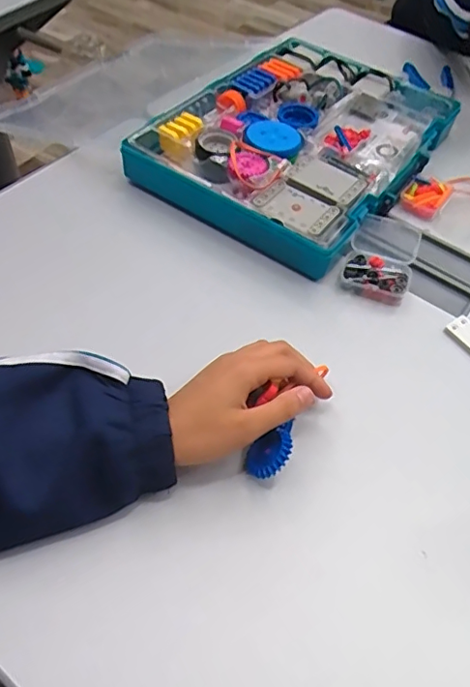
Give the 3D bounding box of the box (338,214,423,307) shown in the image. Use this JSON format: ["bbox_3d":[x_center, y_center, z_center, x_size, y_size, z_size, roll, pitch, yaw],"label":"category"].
[{"bbox_3d":[0.146,-0.085,0.537,0.065,0.030,0.094,21,55,12],"label":"box"}]

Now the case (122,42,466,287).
[{"bbox_3d":[0.077,-0.236,0.627,0.260,0.061,0.365,32,58,19],"label":"case"}]

